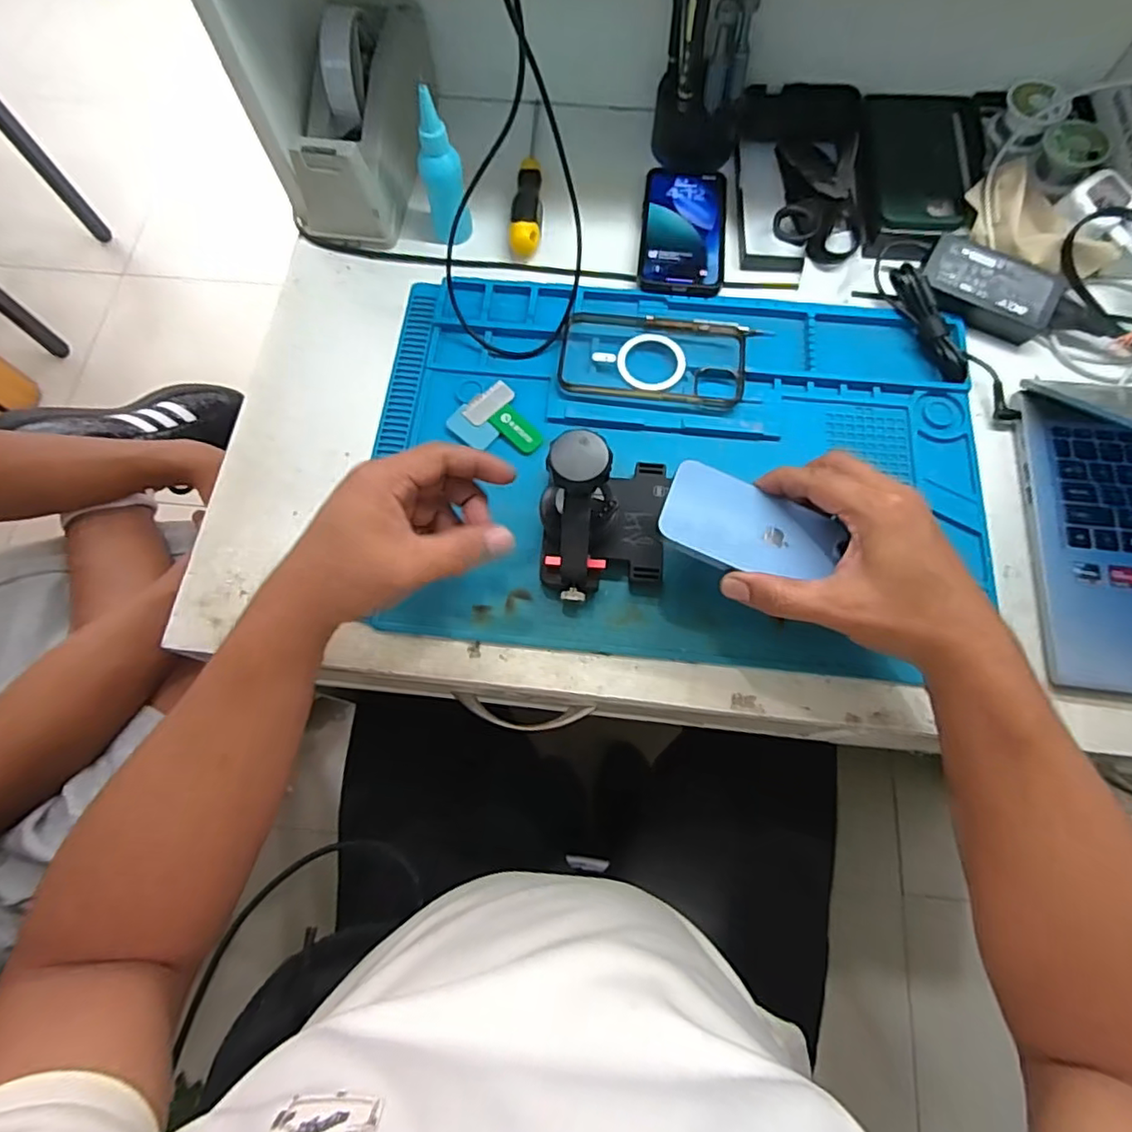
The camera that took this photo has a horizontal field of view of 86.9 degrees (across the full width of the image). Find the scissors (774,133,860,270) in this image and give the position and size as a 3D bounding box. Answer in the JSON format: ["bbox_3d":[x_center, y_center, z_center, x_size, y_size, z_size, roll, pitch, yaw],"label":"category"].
[{"bbox_3d":[0.234,-0.341,0.550,0.075,0.032,0.159,10,72,5],"label":"scissors"}]

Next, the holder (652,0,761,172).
[{"bbox_3d":[0.122,-0.438,0.516,0.078,0.162,0.064,9,72,4],"label":"holder"}]

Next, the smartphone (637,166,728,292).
[{"bbox_3d":[0.108,-0.312,0.545,0.075,0.007,0.152,5,72,3],"label":"smartphone"}]

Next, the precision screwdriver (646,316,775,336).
[{"bbox_3d":[0.122,-0.204,0.511,0.106,0.011,0.011,8,72,3],"label":"precision screwdriver"}]

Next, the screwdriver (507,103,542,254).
[{"bbox_3d":[-0.034,-0.380,0.576,0.028,0.030,0.195,2,71,1],"label":"screwdriver"}]

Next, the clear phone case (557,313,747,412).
[{"bbox_3d":[0.073,-0.176,0.502,0.151,0.009,0.085,7,72,3],"label":"clear phone case"}]

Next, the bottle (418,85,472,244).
[{"bbox_3d":[-0.106,-0.331,0.511,0.034,0.131,0.034,-10,72,-3],"label":"bottle"}]

